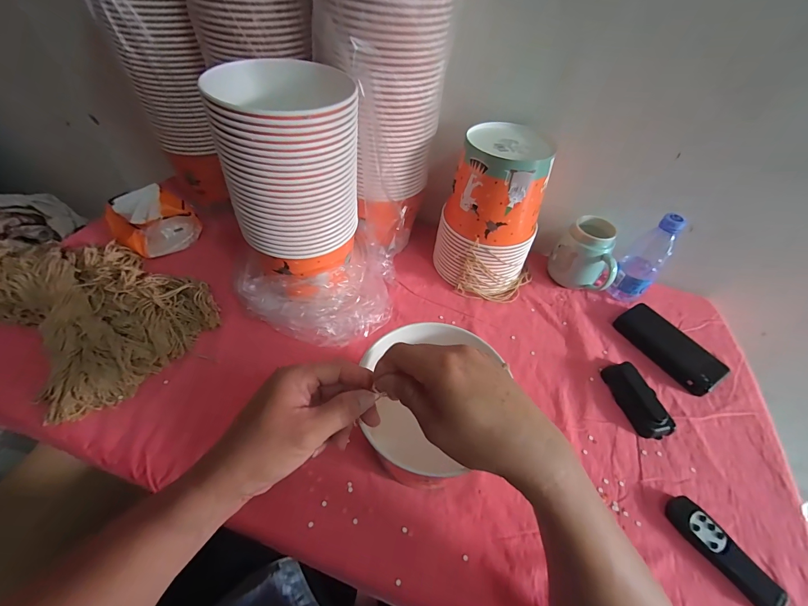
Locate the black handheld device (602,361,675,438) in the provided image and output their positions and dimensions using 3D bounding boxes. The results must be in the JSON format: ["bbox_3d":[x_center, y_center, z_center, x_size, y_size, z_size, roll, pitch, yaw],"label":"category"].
[{"bbox_3d":[0.329,0.134,0.493,0.050,0.019,0.107,-3,51,-8],"label":"black handheld device"}]

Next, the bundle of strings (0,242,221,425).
[{"bbox_3d":[-0.468,-0.002,0.517,0.327,0.057,0.227,30,54,19],"label":"bundle of strings"}]

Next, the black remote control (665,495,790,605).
[{"bbox_3d":[0.348,0.273,0.381,0.038,0.019,0.116,-23,56,-22],"label":"black remote control"}]

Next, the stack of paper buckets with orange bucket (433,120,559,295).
[{"bbox_3d":[0.144,-0.138,0.568,0.134,0.232,0.152,-32,59,-27],"label":"stack of paper buckets with orange bucket"}]

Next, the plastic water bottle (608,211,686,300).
[{"bbox_3d":[0.405,-0.072,0.583,0.063,0.154,0.055,39,58,24],"label":"plastic water bottle"}]

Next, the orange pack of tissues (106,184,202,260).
[{"bbox_3d":[-0.457,-0.150,0.632,0.134,0.094,0.122,36,56,23],"label":"orange pack of tissues"}]

